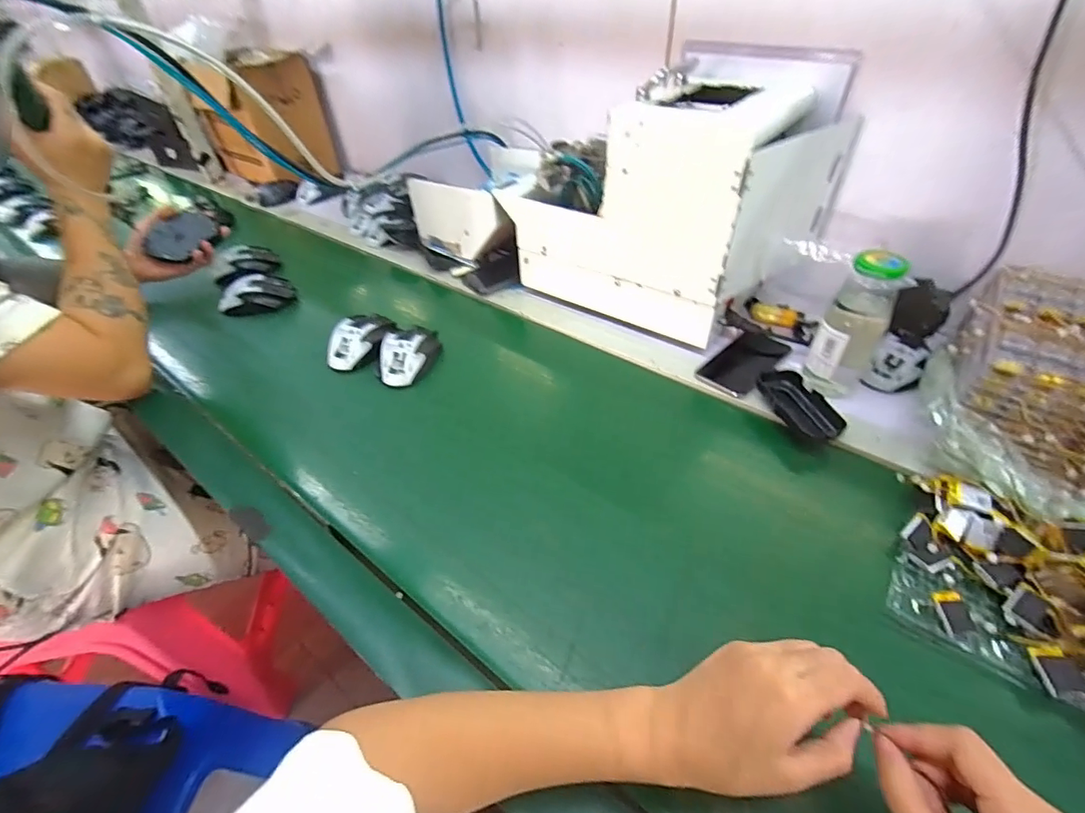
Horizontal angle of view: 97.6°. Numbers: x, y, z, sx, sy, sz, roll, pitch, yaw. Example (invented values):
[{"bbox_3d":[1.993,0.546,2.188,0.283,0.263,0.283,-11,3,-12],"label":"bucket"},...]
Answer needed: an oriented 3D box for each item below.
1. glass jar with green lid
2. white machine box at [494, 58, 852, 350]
[{"bbox_3d":[0.348,-0.088,0.533,0.058,0.166,0.057,-2,42,2],"label":"glass jar with green lid"},{"bbox_3d":[0.165,-0.289,0.670,0.389,0.254,0.227,27,51,29],"label":"white machine box"}]

